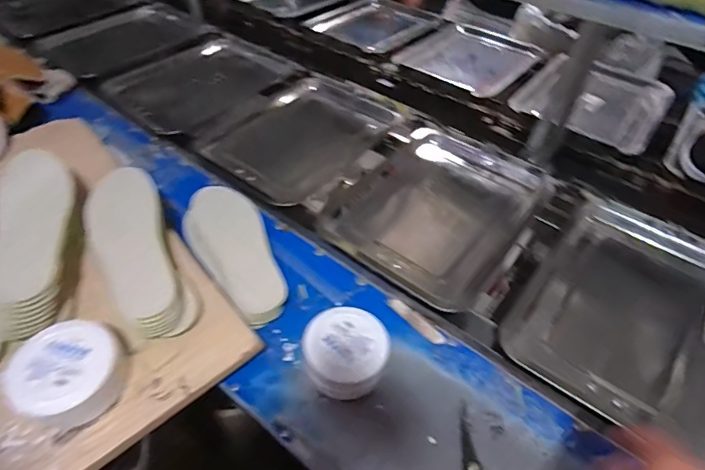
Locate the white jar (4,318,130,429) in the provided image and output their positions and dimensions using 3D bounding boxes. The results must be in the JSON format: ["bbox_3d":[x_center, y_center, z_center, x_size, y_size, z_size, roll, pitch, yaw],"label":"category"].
[{"bbox_3d":[-0.302,0.146,0.465,0.097,0.061,0.096,2,47,-2],"label":"white jar"}]

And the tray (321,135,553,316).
[{"bbox_3d":[0.148,-0.044,0.722,0.258,0.054,0.336,32,53,24],"label":"tray"}]

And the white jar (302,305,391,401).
[{"bbox_3d":[-0.010,0.150,0.545,0.106,0.056,0.104,2,47,-2],"label":"white jar"}]

